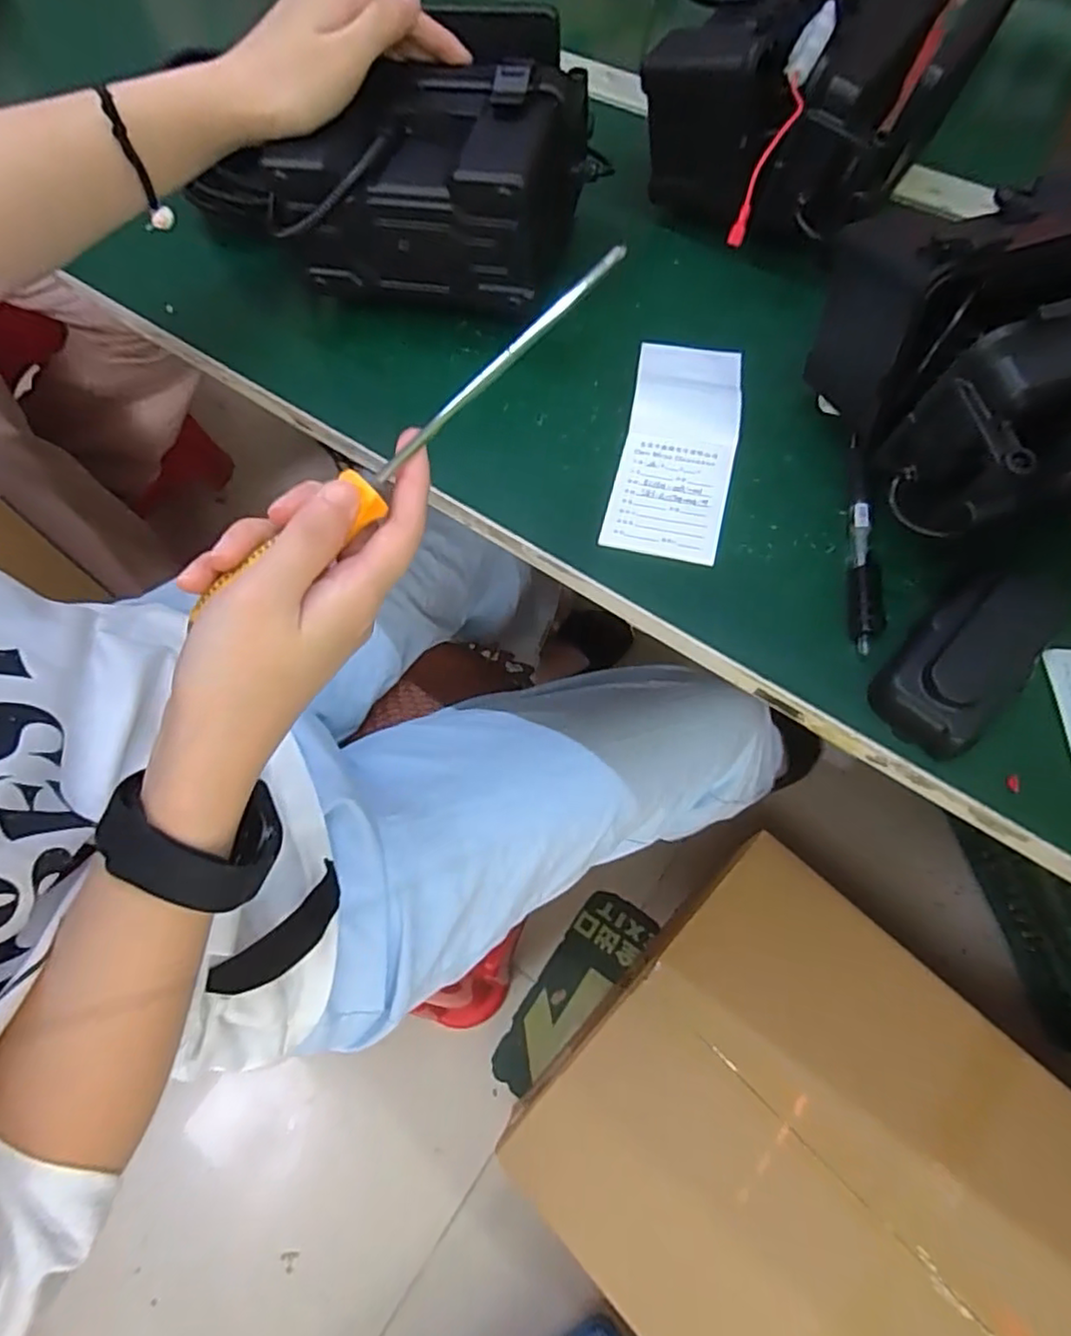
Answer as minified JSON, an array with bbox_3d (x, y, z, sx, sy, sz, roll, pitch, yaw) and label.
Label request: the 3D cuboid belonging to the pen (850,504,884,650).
[{"bbox_3d":[0.175,-0.049,0.348,0.015,0.013,0.083,5,66,5],"label":"pen"}]

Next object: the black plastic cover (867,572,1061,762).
[{"bbox_3d":[0.217,-0.009,0.321,0.112,0.024,0.050,-42,70,-15],"label":"black plastic cover"}]

